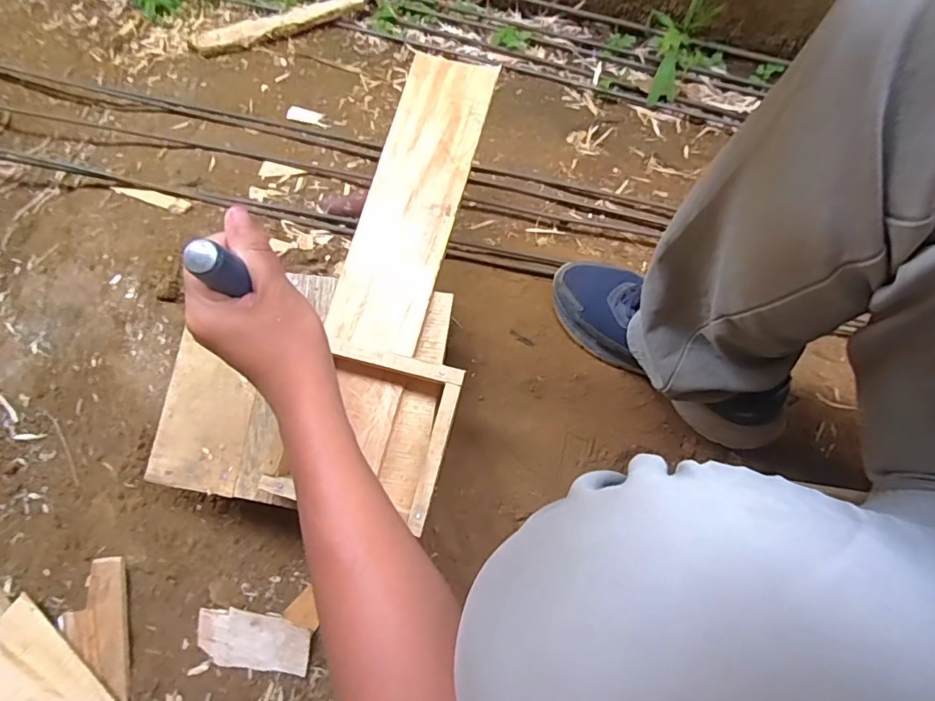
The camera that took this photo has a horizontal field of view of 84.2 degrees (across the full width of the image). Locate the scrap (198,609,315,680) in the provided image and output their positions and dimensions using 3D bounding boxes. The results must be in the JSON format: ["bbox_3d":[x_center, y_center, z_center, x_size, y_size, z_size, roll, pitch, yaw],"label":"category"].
[{"bbox_3d":[-0.238,0.324,0.578,0.125,0.009,0.068,9,100,3],"label":"scrap"}]

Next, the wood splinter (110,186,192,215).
[{"bbox_3d":[-0.434,-0.210,0.710,0.137,0.010,0.026,20,76,21],"label":"wood splinter"}]

